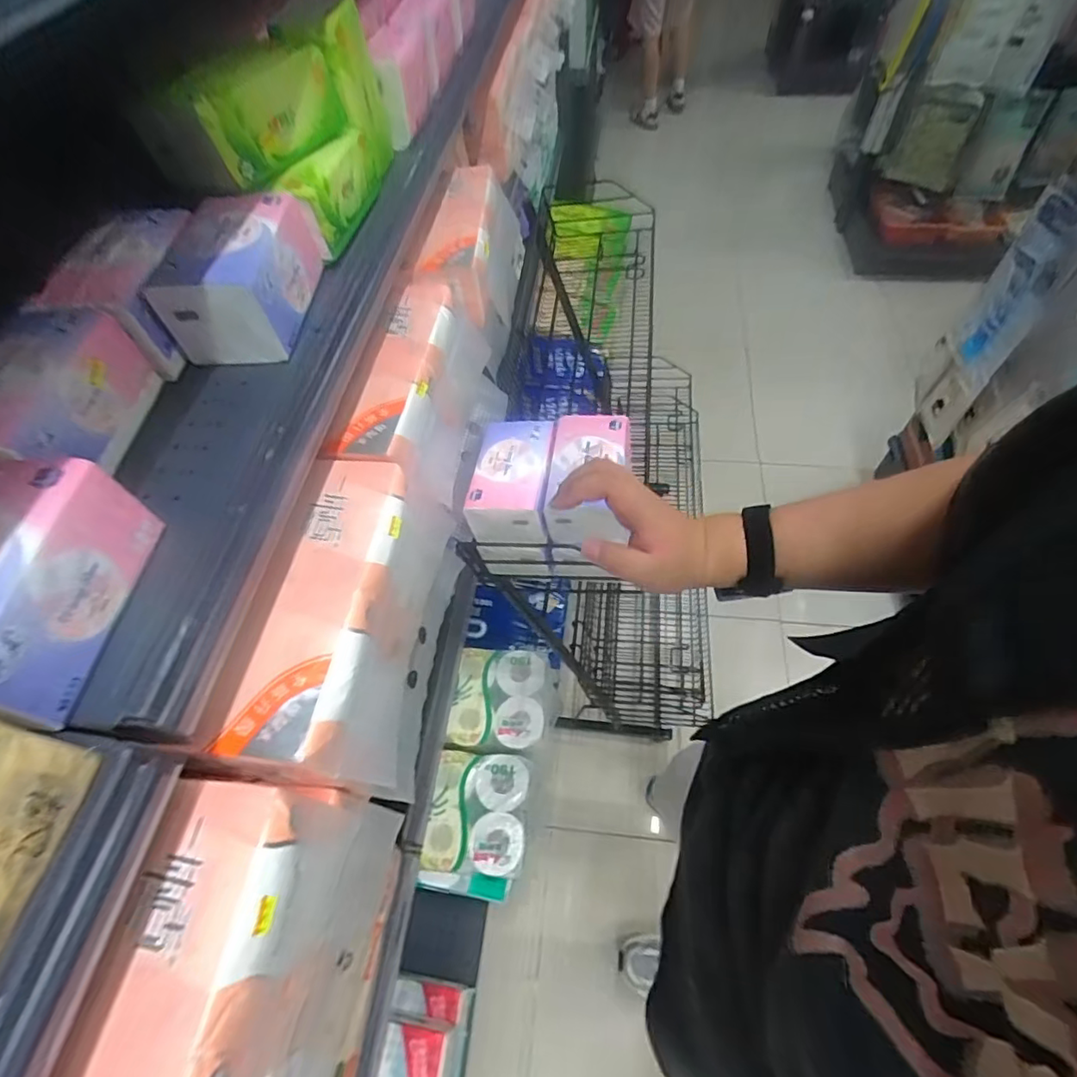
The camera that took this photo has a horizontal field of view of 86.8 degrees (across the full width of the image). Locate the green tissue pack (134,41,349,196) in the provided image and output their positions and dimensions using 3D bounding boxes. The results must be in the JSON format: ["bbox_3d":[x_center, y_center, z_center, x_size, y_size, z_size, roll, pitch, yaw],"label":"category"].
[{"bbox_3d":[-0.279,-0.407,0.538,0.104,0.076,0.163,22,60,18],"label":"green tissue pack"}]

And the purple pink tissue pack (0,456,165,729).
[{"bbox_3d":[-0.304,0.027,0.331,0.069,0.080,0.140,2,56,5],"label":"purple pink tissue pack"}]

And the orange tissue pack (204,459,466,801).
[{"bbox_3d":[-0.165,0.091,0.558,0.102,0.185,0.281,3,56,6],"label":"orange tissue pack"}]

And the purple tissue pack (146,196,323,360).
[{"bbox_3d":[-0.262,-0.235,0.507,0.093,0.076,0.143,-1,56,3],"label":"purple tissue pack"}]

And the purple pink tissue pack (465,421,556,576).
[{"bbox_3d":[-0.031,-0.052,0.732,0.091,0.121,0.147,1,56,5],"label":"purple pink tissue pack"}]

